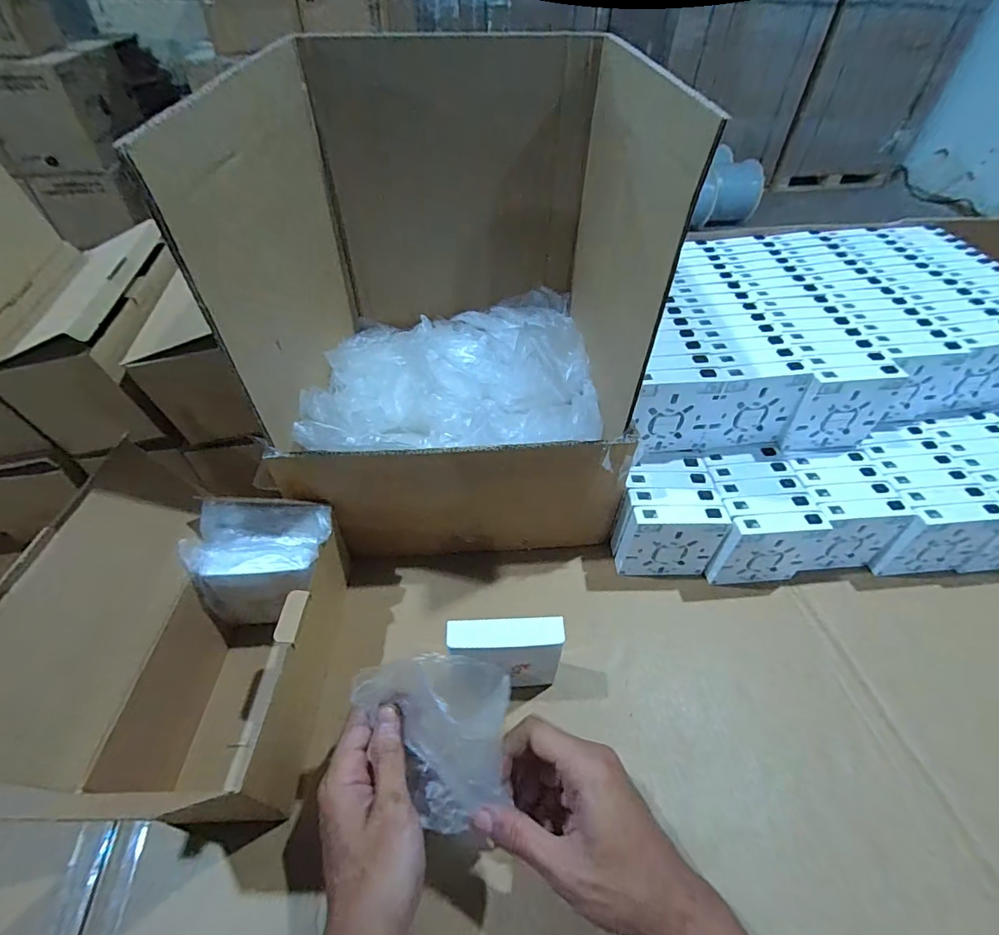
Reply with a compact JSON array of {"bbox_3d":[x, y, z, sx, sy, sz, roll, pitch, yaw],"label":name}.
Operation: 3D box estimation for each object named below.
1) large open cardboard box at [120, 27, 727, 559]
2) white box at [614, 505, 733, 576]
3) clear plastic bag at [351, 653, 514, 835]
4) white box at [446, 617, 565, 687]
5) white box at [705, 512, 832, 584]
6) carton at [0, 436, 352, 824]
[{"bbox_3d":[-0.036,-0.157,0.450,0.301,0.321,0.329,1,47,-1],"label":"large open cardboard box"},{"bbox_3d":[0.162,0.071,0.455,0.089,0.080,0.024,0,47,-1],"label":"white box"},{"bbox_3d":[-0.039,0.174,0.304,0.092,0.109,0.035,3,7,19],"label":"clear plastic bag"},{"bbox_3d":[0.004,0.151,0.377,0.084,0.088,0.026,0,47,-2],"label":"white box"},{"bbox_3d":[0.251,0.079,0.451,0.088,0.083,0.024,-3,48,-4],"label":"white box"},{"bbox_3d":[-0.214,0.112,0.348,0.142,0.168,0.214,1,47,-1],"label":"carton"}]

